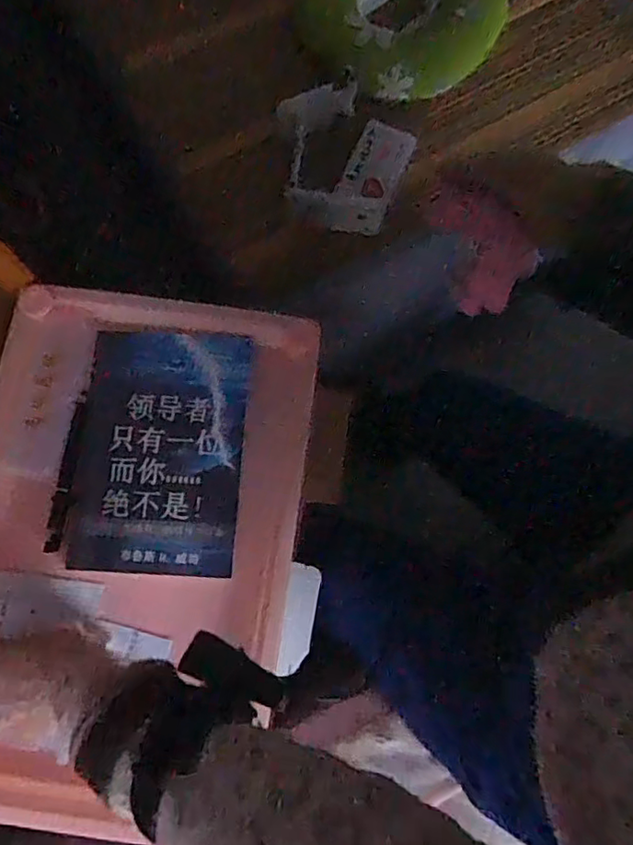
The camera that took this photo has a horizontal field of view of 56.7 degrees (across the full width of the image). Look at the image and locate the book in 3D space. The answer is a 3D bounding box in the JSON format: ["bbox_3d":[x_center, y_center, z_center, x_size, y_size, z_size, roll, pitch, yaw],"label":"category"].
[{"bbox_3d":[-0.135,0.022,0.504,0.139,0.013,0.205,4,78,-1],"label":"book"}]

